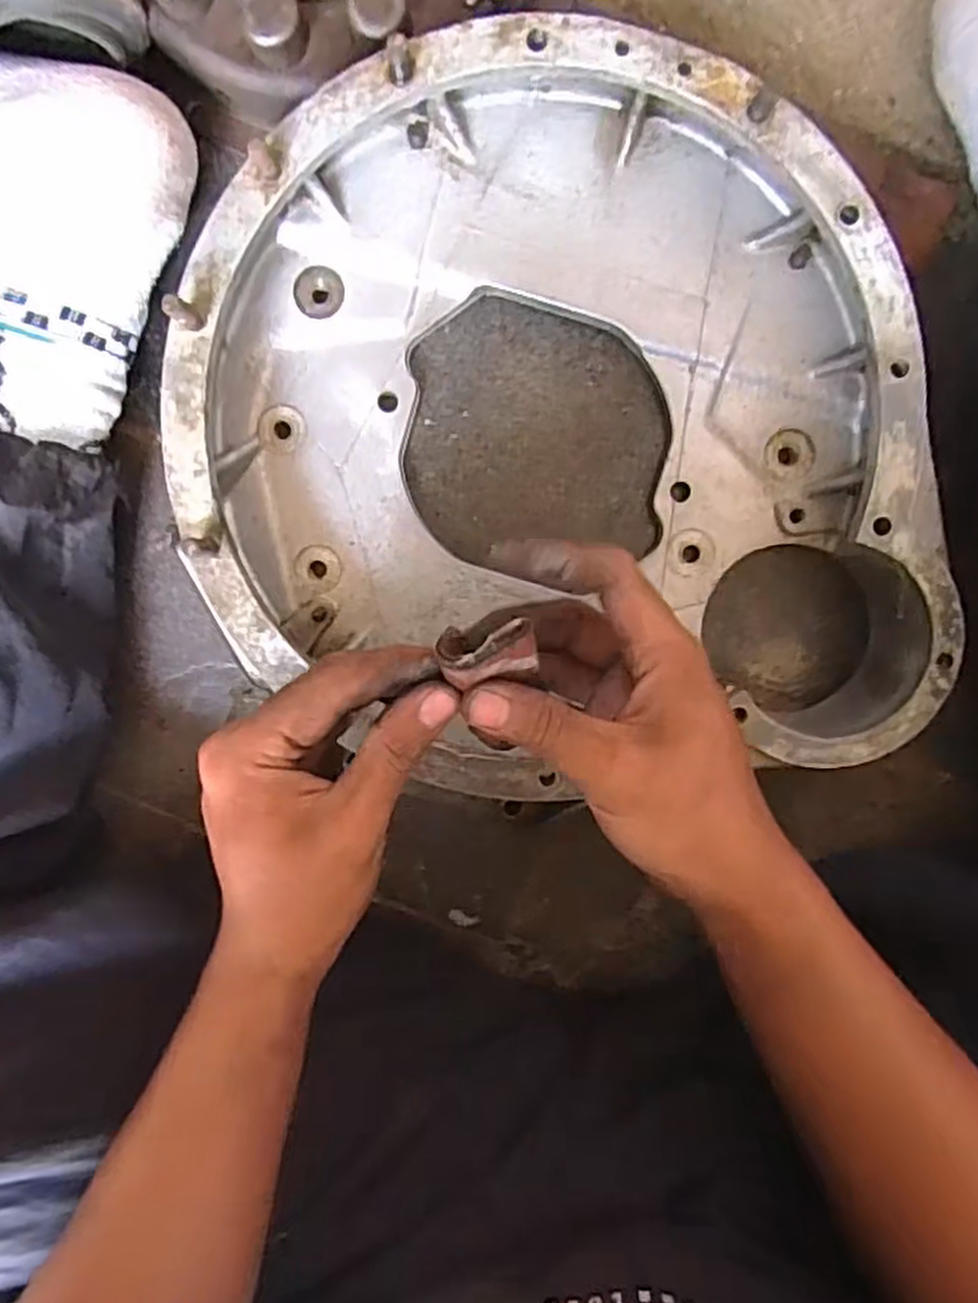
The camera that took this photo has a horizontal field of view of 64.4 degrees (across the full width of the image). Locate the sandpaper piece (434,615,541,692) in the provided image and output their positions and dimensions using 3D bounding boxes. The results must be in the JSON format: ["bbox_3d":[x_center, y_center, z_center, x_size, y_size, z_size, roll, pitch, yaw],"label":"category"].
[{"bbox_3d":[0.000,0.001,0.273,0.031,0.024,0.022,-14,98,2],"label":"sandpaper piece"}]

